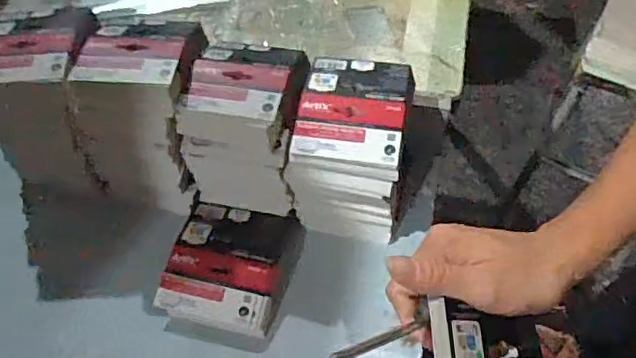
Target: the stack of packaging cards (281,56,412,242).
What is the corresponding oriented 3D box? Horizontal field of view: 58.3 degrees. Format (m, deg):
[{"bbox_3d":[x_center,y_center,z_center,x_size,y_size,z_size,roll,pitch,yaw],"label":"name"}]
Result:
[{"bbox_3d":[0.032,-0.031,0.600,0.109,0.142,0.129,6,55,6],"label":"stack of packaging cards"}]

